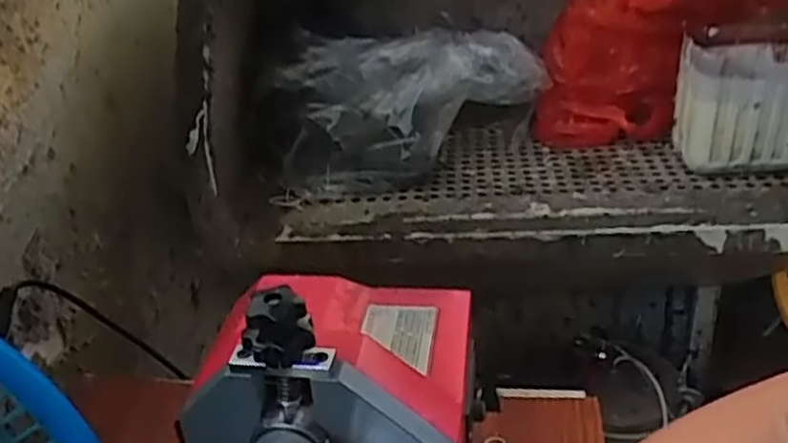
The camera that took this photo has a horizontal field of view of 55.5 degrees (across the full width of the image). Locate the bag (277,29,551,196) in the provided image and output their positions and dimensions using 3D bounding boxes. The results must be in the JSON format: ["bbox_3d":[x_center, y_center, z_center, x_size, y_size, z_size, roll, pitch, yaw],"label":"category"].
[{"bbox_3d":[0.030,-0.190,1.180,0.399,0.183,0.223,-4,30,2],"label":"bag"}]

